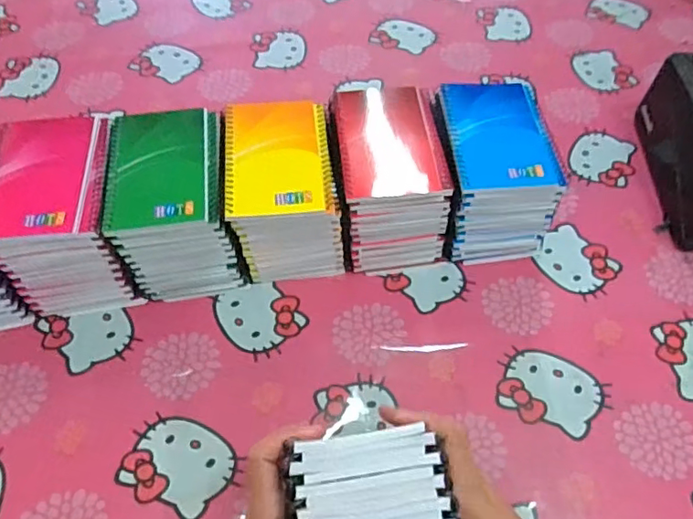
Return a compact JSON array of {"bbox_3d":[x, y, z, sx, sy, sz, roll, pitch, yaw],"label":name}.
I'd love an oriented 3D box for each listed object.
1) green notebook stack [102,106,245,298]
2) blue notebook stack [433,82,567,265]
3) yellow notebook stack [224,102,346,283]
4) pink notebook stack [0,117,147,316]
[{"bbox_3d":[-0.157,-0.049,0.521,0.100,0.118,0.133,-8,56,-6],"label":"green notebook stack"},{"bbox_3d":[0.136,-0.083,0.547,0.099,0.119,0.130,-5,56,-5],"label":"blue notebook stack"},{"bbox_3d":[-0.059,-0.061,0.529,0.092,0.114,0.128,-6,56,-5],"label":"yellow notebook stack"},{"bbox_3d":[-0.253,-0.040,0.511,0.099,0.114,0.134,-8,56,-6],"label":"pink notebook stack"}]

